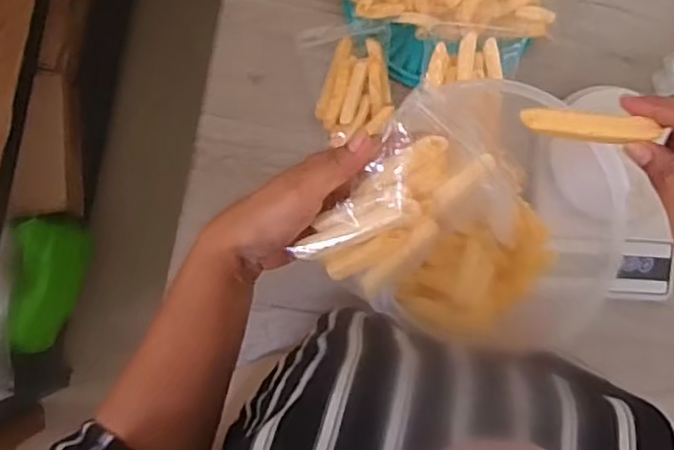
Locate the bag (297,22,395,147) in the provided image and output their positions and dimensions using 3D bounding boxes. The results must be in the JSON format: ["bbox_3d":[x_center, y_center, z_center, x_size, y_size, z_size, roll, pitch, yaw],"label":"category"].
[{"bbox_3d":[0.016,-0.146,0.676,0.088,0.025,0.114,-10,88,-4],"label":"bag"}]

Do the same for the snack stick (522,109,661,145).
[{"bbox_3d":[0.145,-0.057,0.381,0.074,0.007,0.017,9,87,16],"label":"snack stick"}]

